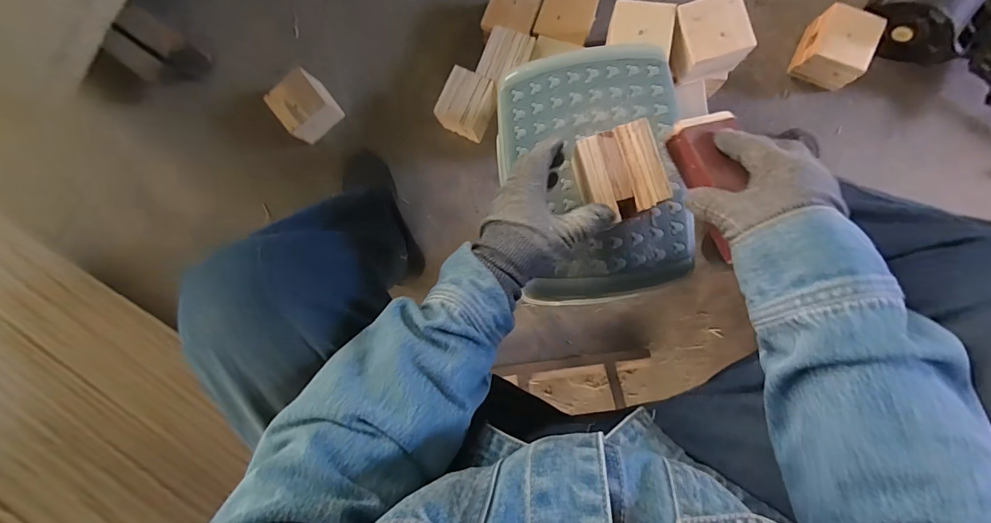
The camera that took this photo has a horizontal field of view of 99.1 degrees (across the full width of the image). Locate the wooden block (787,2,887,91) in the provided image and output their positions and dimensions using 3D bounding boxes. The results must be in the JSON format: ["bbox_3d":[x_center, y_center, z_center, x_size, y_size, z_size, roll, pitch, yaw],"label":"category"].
[{"bbox_3d":[0.591,-0.369,0.739,0.097,0.084,0.101,27,93,6],"label":"wooden block"}]

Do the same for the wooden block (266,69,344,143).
[{"bbox_3d":[-0.384,-0.311,0.856,0.099,0.070,0.105,-39,85,5],"label":"wooden block"}]

